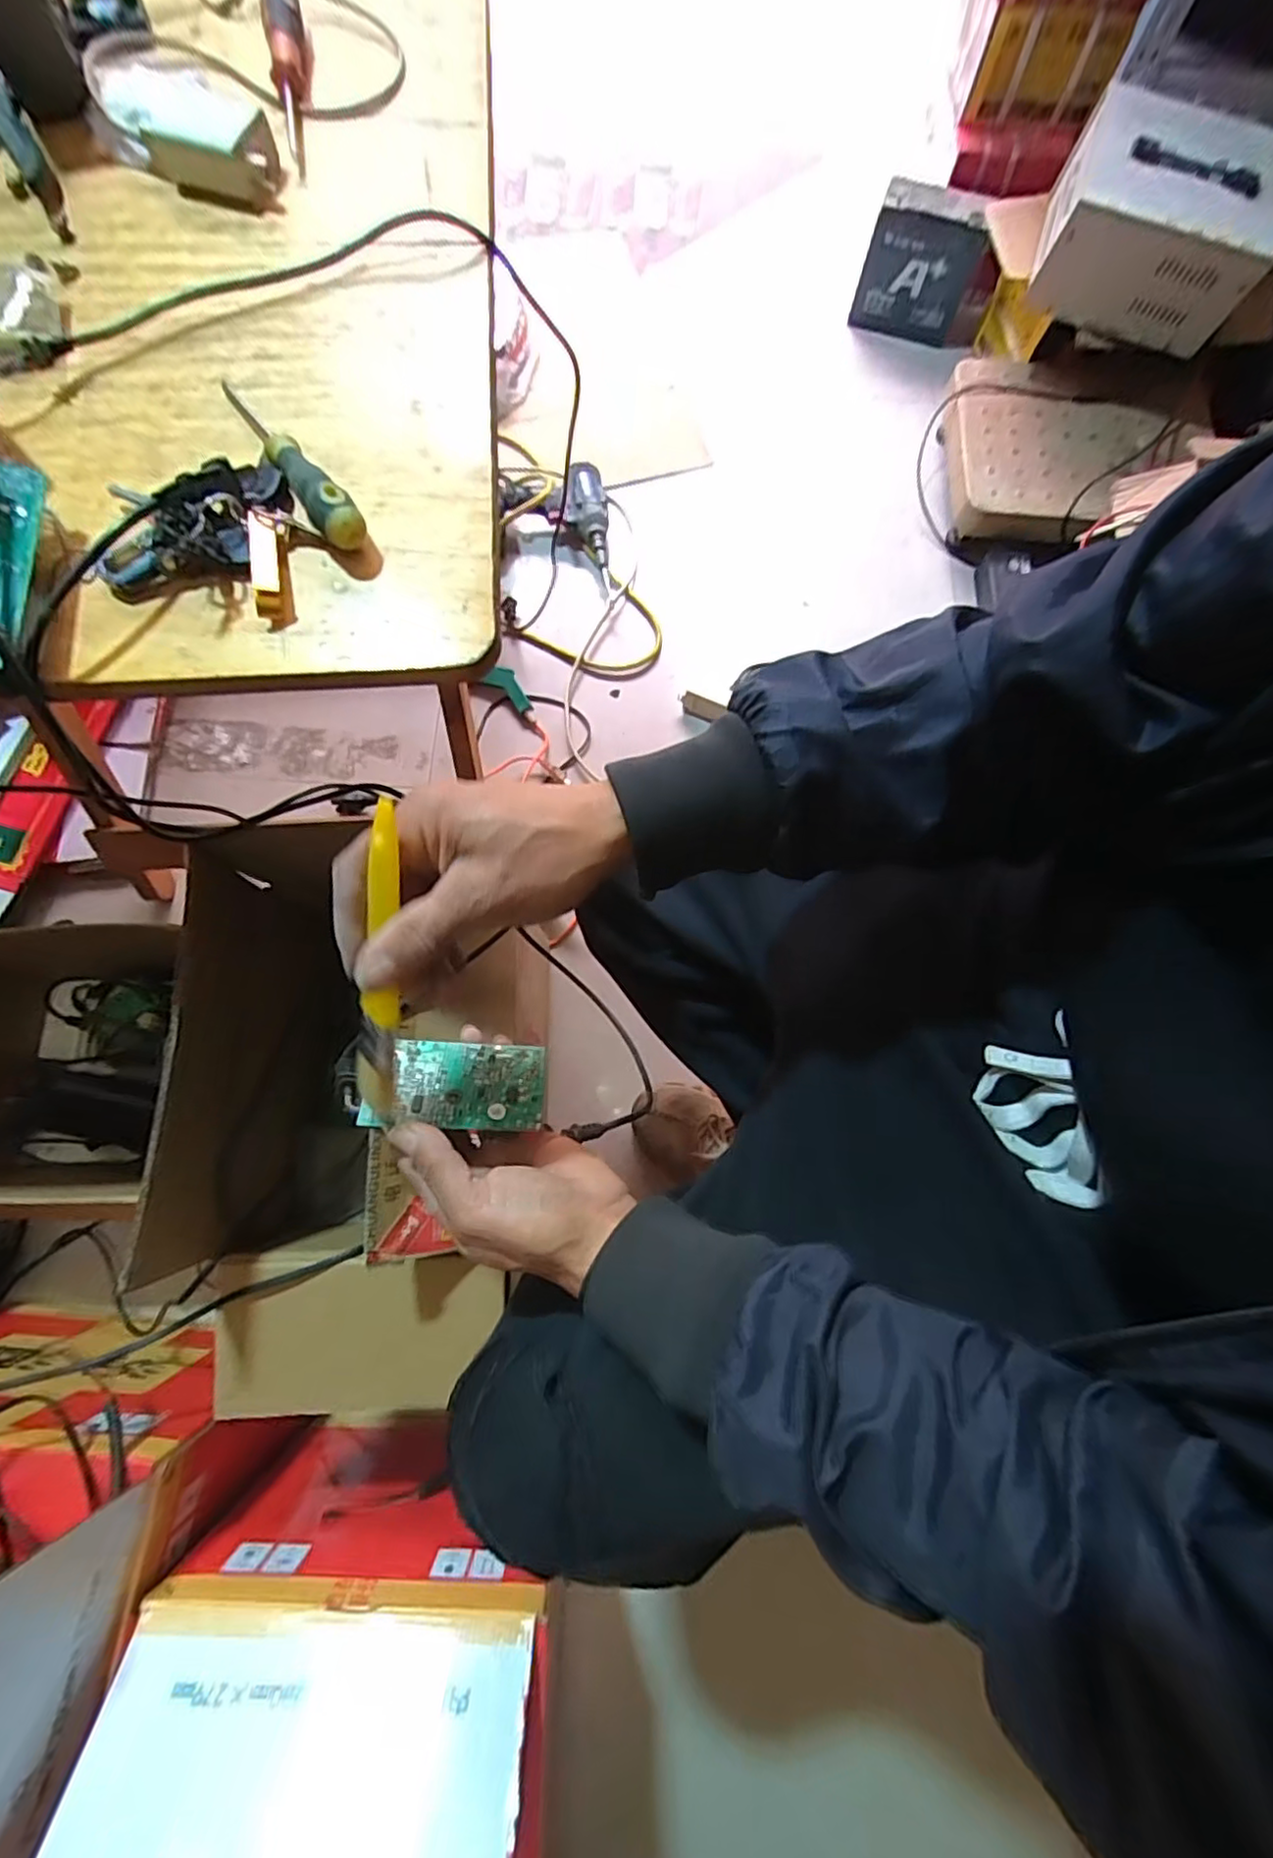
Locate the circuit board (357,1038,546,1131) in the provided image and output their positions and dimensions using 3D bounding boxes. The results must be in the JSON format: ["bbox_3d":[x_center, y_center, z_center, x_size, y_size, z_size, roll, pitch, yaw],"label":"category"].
[{"bbox_3d":[-0.103,0.088,0.376,0.096,0.006,0.056,2,48,-13],"label":"circuit board"}]

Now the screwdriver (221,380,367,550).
[{"bbox_3d":[-0.197,-0.268,0.363,0.020,0.027,0.147,-35,79,-10],"label":"screwdriver"}]

